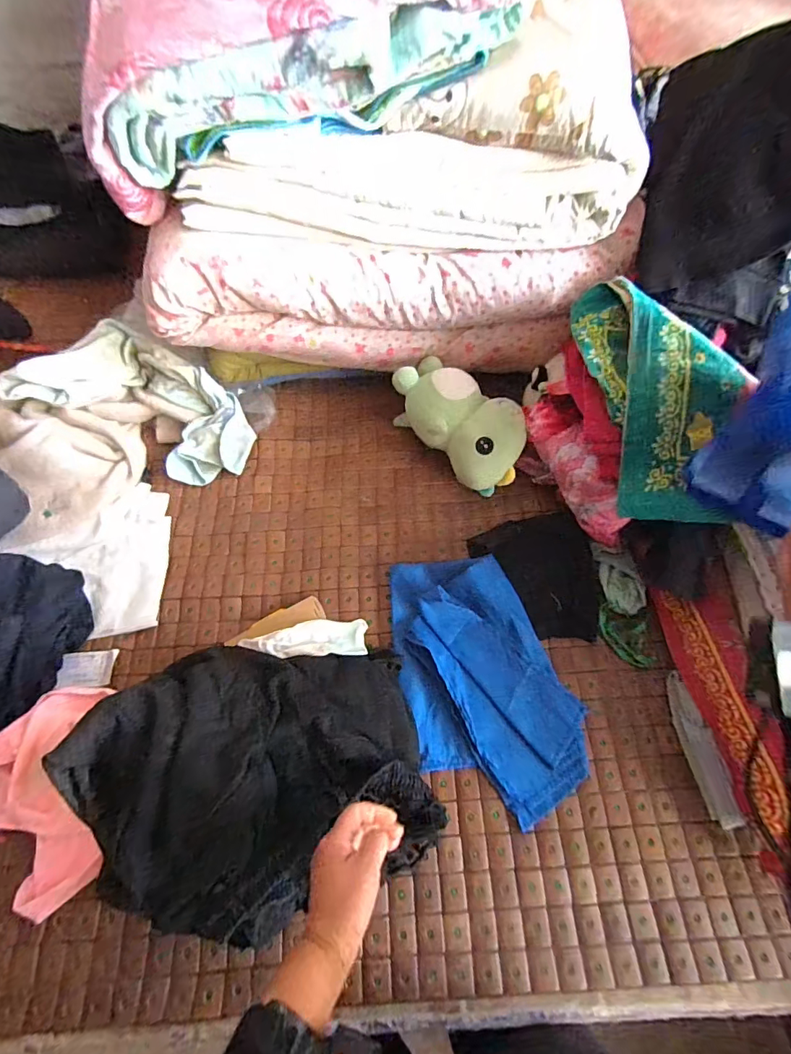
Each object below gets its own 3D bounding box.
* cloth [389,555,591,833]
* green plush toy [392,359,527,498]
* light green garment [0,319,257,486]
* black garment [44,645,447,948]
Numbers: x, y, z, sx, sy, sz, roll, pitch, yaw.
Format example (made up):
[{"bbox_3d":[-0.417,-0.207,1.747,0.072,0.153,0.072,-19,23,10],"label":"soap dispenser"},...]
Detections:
[{"bbox_3d":[0.119,0.208,0.666,0.213,0.034,0.355,-15,66,-7],"label":"cloth"},{"bbox_3d":[0.110,-0.179,0.813,0.115,0.121,0.260,-38,71,-16],"label":"green plush toy"},{"bbox_3d":[-0.419,-0.217,0.813,0.329,0.164,0.212,20,67,9],"label":"light green garment"},{"bbox_3d":[-0.163,0.289,0.553,0.387,0.115,0.285,-10,65,-4],"label":"black garment"}]

